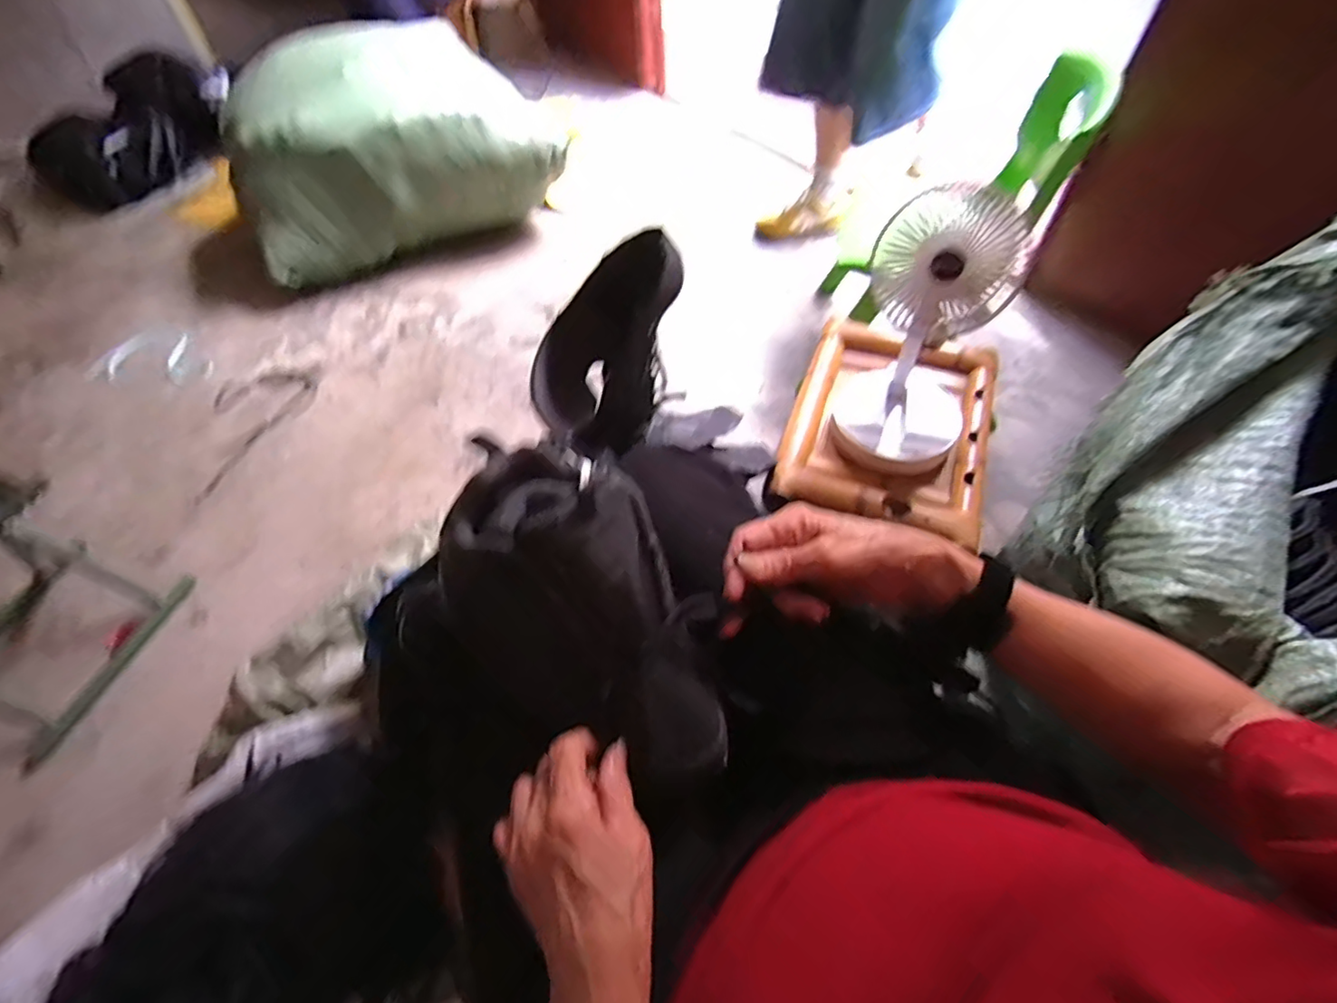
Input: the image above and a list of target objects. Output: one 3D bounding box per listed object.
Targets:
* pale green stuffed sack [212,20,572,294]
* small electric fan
[{"bbox_3d":[-0.656,-0.883,1.478,0.755,0.376,0.420,-17,55,-10],"label":"pale green stuffed sack"},{"bbox_3d":[0.320,-0.187,0.765,0.165,0.291,0.214,17,56,14],"label":"small electric fan"}]

